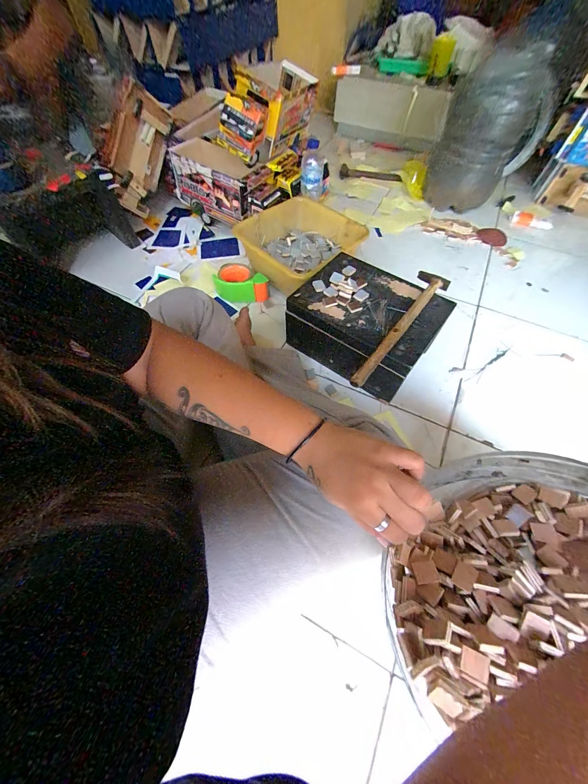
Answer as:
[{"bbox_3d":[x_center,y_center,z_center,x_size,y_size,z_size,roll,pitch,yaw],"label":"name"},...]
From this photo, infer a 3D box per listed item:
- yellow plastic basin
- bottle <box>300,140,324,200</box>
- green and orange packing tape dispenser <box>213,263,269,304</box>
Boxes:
[{"bbox_3d":[0.008,-0.385,0.729,0.288,0.103,0.261,37,65,20],"label":"yellow plastic basin"},{"bbox_3d":[0.050,-0.614,0.764,0.059,0.123,0.068,1,59,1],"label":"bottle"},{"bbox_3d":[-0.135,-0.300,0.745,0.139,0.070,0.119,1,59,1],"label":"green and orange packing tape dispenser"}]

